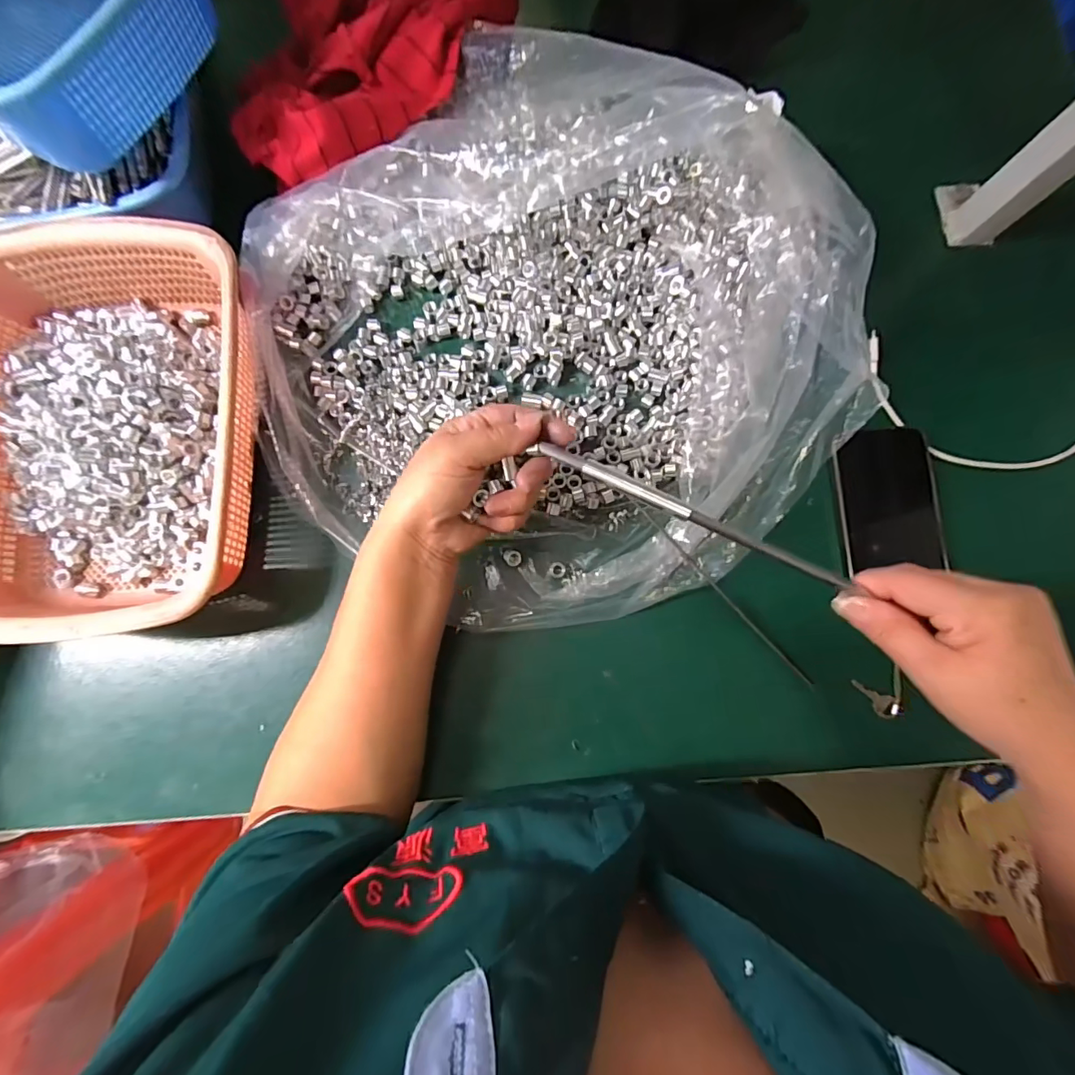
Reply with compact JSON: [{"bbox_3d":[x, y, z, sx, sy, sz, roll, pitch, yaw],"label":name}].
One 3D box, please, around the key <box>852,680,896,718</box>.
[{"bbox_3d":[0.260,0.123,0.381,0.015,0.005,0.035,-44,76,-4],"label":"key"}]

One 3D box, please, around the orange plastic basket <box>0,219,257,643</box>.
[{"bbox_3d":[-0.316,-0.078,0.361,0.213,0.068,0.294,-5,81,-2],"label":"orange plastic basket"}]

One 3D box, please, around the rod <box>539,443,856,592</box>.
[{"bbox_3d":[0.097,-0.015,0.313,0.206,0.011,0.009,25,85,3],"label":"rod"}]

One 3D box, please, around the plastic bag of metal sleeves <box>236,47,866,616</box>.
[{"bbox_3d":[0.016,-0.158,0.388,0.447,0.076,0.425,-36,84,-6],"label":"plastic bag of metal sleeves"}]

